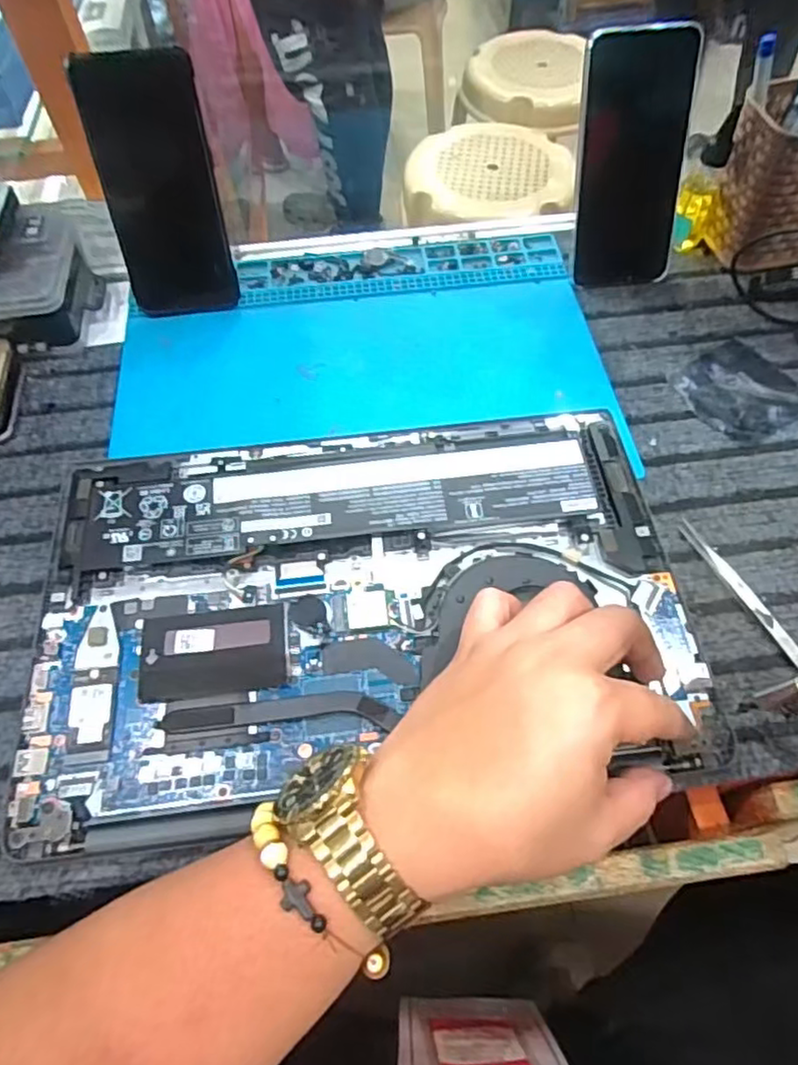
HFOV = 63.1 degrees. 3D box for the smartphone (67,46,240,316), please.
[{"bbox_3d":[-0.164,-0.235,0.451,0.074,0.159,0.010,-11,36,-8],"label":"smartphone"}]

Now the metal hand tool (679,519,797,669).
[{"bbox_3d":[0.205,0.045,0.367,0.012,0.011,0.132,-23,61,-13],"label":"metal hand tool"}]

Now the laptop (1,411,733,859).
[{"bbox_3d":[-0.021,0.032,0.368,0.352,0.015,0.228,-8,59,-2],"label":"laptop"}]

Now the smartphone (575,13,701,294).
[{"bbox_3d":[0.170,-0.264,0.470,0.082,0.160,0.007,-10,35,-1],"label":"smartphone"}]

